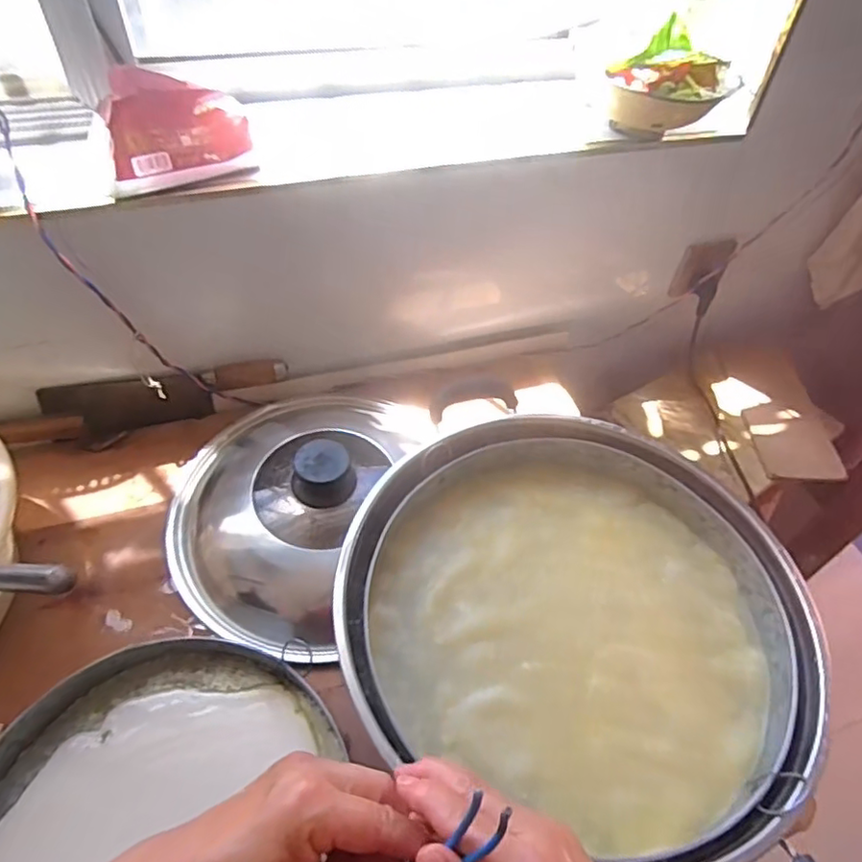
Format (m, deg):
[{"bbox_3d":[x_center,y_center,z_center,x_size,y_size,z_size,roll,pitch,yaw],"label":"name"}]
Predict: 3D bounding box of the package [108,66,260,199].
[{"bbox_3d":[-0.257,-0.302,0.603,0.140,0.070,0.095,-18,54,-18],"label":"package"}]

